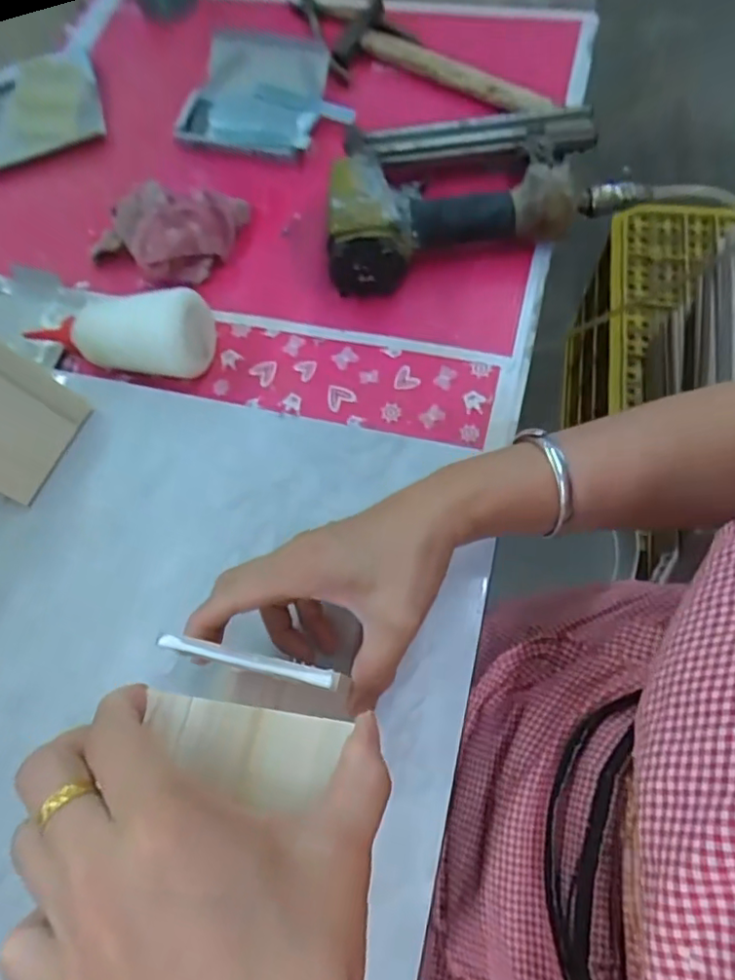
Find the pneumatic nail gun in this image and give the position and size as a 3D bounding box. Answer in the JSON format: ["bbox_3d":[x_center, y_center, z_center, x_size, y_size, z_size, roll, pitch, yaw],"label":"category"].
[{"bbox_3d":[0.080,-0.251,0.500,0.244,0.062,0.154,-13,68,-1],"label":"pneumatic nail gun"}]

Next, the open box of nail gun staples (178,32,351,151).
[{"bbox_3d":[-0.092,-0.384,0.577,0.155,0.035,0.124,11,69,7],"label":"open box of nail gun staples"}]

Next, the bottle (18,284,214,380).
[{"bbox_3d":[-0.198,-0.128,0.469,0.161,0.055,0.060,6,69,6],"label":"bottle"}]

